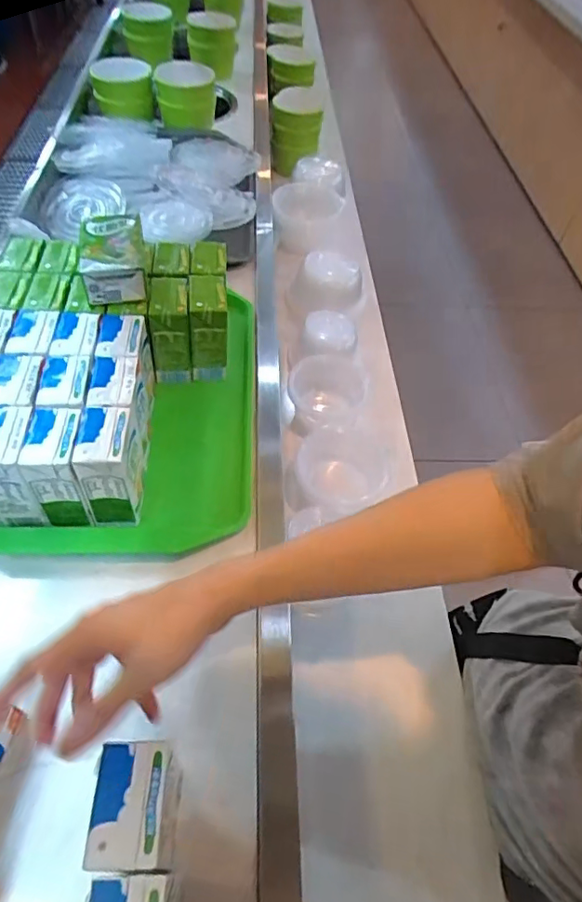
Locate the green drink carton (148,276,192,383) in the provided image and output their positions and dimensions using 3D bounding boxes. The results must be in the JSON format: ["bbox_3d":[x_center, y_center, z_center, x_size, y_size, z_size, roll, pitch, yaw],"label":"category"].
[{"bbox_3d":[-0.138,-0.140,0.640,0.043,0.103,0.071,-2,53,-8],"label":"green drink carton"}]

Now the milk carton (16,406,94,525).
[{"bbox_3d":[-0.210,0.016,0.510,0.042,0.095,0.066,0,53,-6],"label":"milk carton"}]

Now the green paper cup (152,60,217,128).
[{"bbox_3d":[-0.204,-0.692,1.063,0.113,0.087,0.116,-8,54,-12],"label":"green paper cup"}]

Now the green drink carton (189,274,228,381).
[{"bbox_3d":[-0.095,-0.142,0.642,0.042,0.108,0.069,0,53,-6],"label":"green drink carton"}]

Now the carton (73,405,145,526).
[{"bbox_3d":[-0.167,0.014,0.517,0.046,0.097,0.070,1,53,-5],"label":"carton"}]

